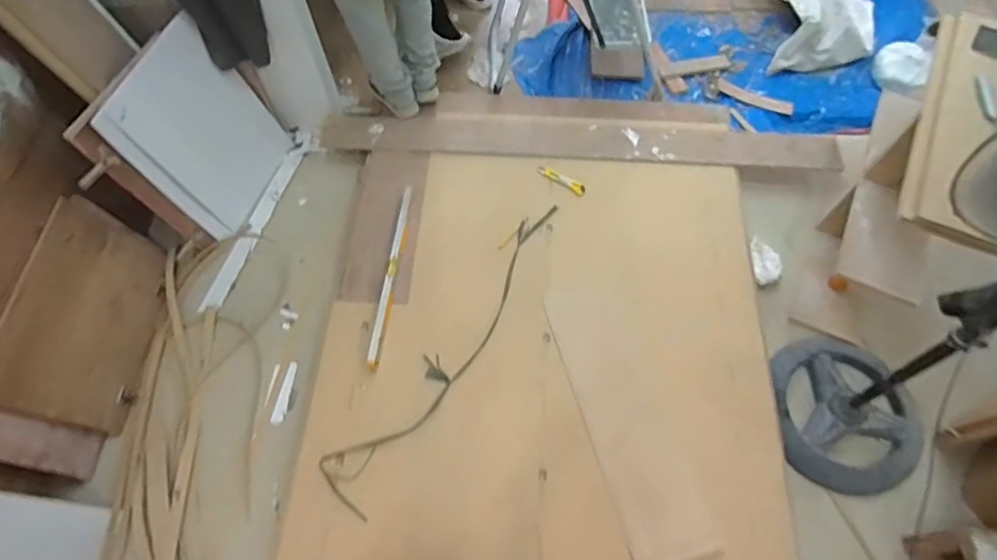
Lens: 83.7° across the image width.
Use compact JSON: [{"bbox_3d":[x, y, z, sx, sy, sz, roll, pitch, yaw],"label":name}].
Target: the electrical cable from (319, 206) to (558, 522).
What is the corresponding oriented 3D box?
[{"bbox_3d":[-0.125,0.156,1.600,0.178,0.016,1.055,30,69,14],"label":"electrical cable"}]

